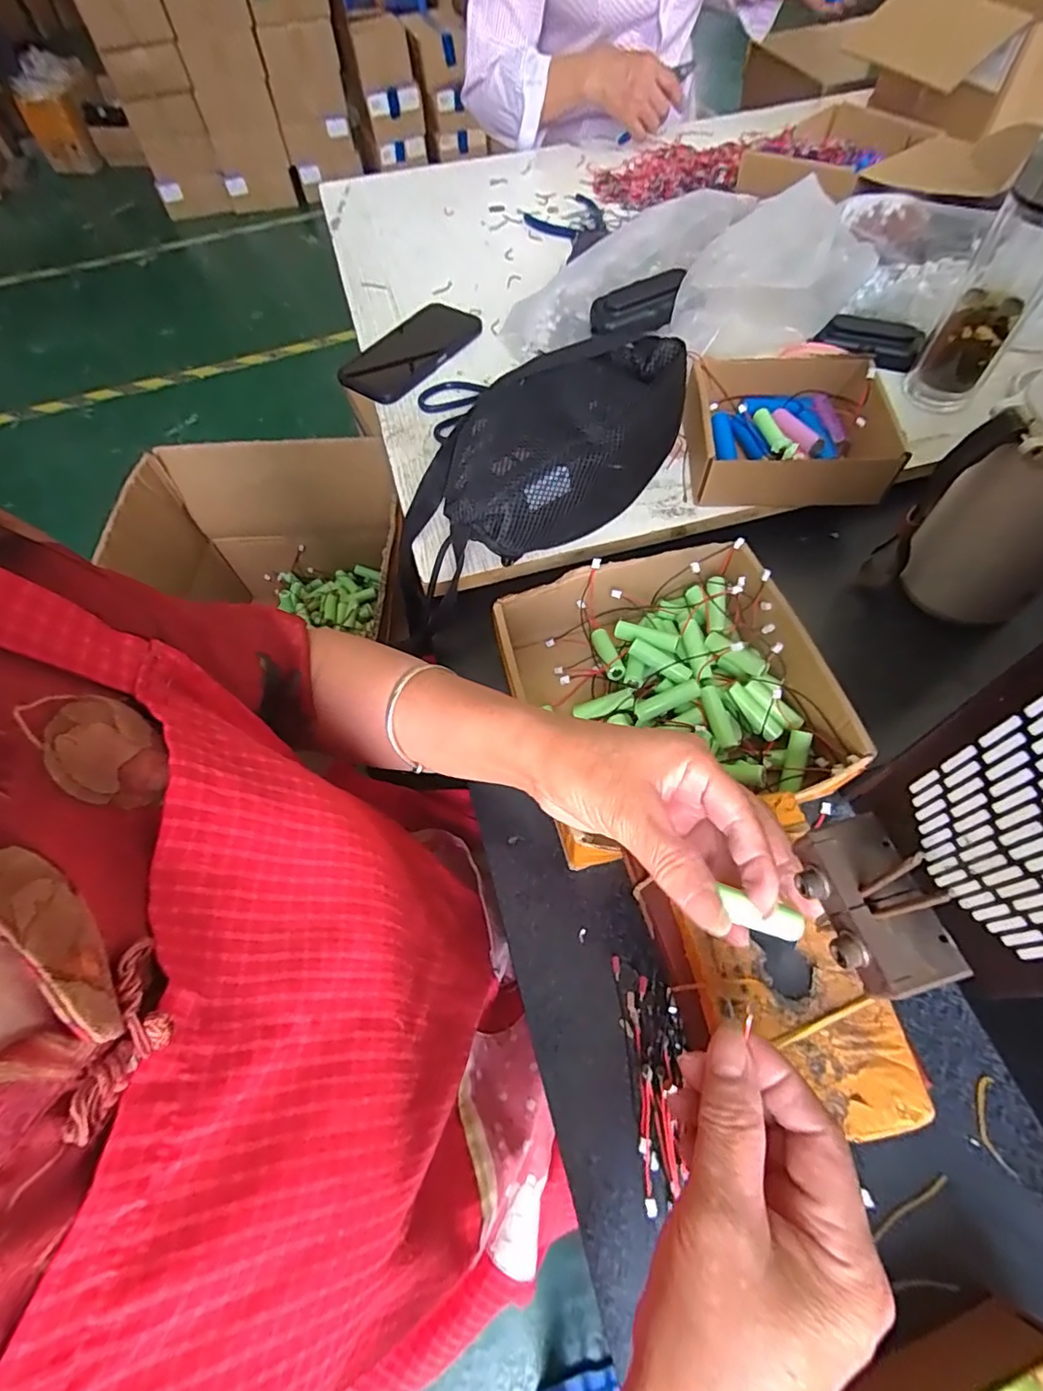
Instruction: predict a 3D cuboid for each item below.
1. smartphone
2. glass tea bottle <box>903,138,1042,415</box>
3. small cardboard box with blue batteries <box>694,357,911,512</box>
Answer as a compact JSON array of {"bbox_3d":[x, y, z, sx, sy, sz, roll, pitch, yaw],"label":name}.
[{"bbox_3d":[-0.123,-0.384,0.635,0.083,0.013,0.182,29,63,15],"label":"smartphone"},{"bbox_3d":[0.404,-0.344,0.478,0.065,0.191,0.065,33,68,18],"label":"glass tea bottle"},{"bbox_3d":[0.233,-0.235,0.509,0.164,0.054,0.145,3,62,5],"label":"small cardboard box with blue batteries"}]

